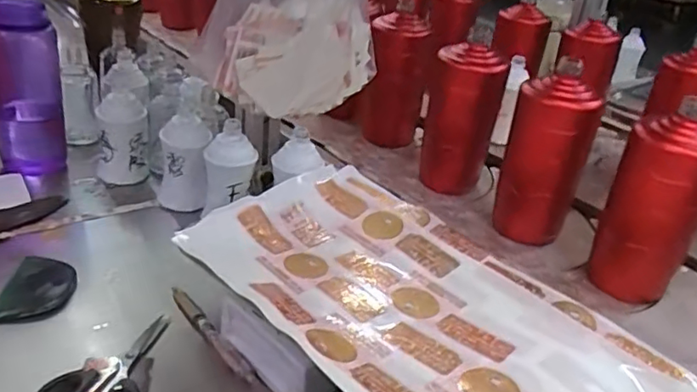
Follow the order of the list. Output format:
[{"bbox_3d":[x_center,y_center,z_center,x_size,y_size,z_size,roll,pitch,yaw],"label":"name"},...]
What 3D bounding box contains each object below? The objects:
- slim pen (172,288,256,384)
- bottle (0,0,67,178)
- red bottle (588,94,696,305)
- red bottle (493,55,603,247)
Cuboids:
[{"bbox_3d":[-0.119,0.115,0.501,0.014,0.007,0.138,-17,37,-35],"label":"slim pen"},{"bbox_3d":[-0.385,-0.128,0.694,0.082,0.206,0.067,-14,36,-32],"label":"bottle"},{"bbox_3d":[0.284,0.011,0.540,0.063,0.190,0.057,0,30,-8],"label":"red bottle"},{"bbox_3d":[0.204,-0.037,0.615,0.058,0.179,0.068,-18,38,-36],"label":"red bottle"}]

